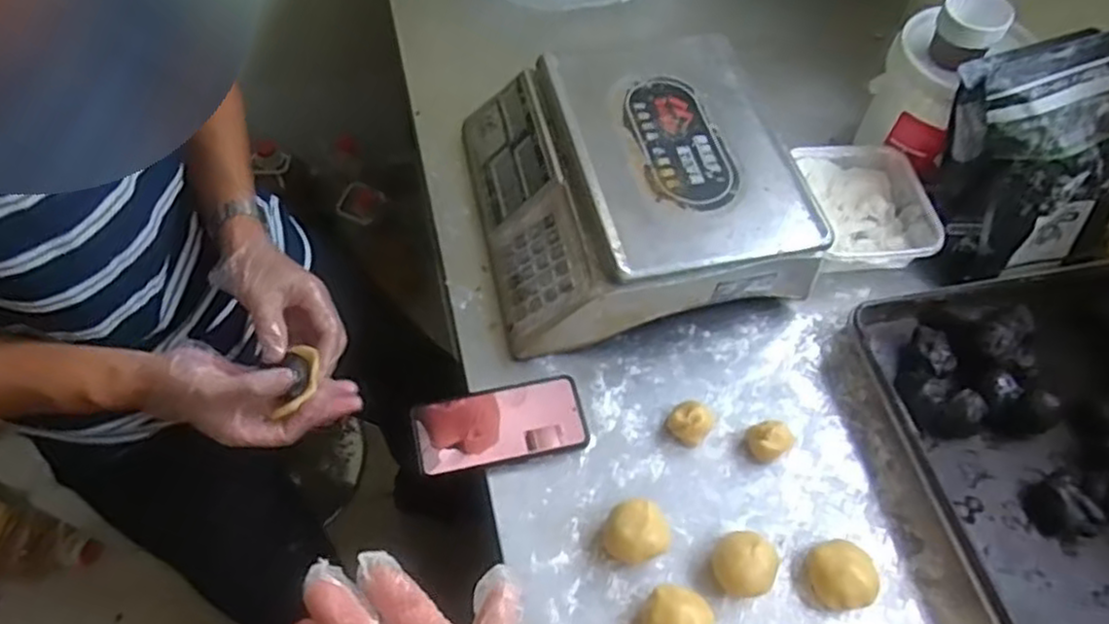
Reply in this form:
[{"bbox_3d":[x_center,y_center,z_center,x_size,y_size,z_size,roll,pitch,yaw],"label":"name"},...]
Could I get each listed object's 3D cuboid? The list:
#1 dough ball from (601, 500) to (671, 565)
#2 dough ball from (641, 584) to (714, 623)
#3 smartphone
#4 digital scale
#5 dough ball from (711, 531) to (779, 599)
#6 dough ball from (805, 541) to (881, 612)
[{"bbox_3d":[0.074,0.200,0.649,0.057,0.045,0.052,2,59,-3],"label":"dough ball"},{"bbox_3d":[0.104,0.264,0.610,0.053,0.040,0.054,2,59,-3],"label":"dough ball"},{"bbox_3d":[-0.051,0.110,0.704,0.163,0.014,0.079,-9,61,-10],"label":"smartphone"},{"bbox_3d":[0.080,-0.144,0.798,0.319,0.129,0.328,-10,60,-9],"label":"digital scale"},{"bbox_3d":[0.169,0.220,0.635,0.054,0.046,0.060,39,64,17],"label":"dough ball"},{"bbox_3d":[0.256,0.231,0.638,0.055,0.042,0.056,2,59,-3],"label":"dough ball"}]

